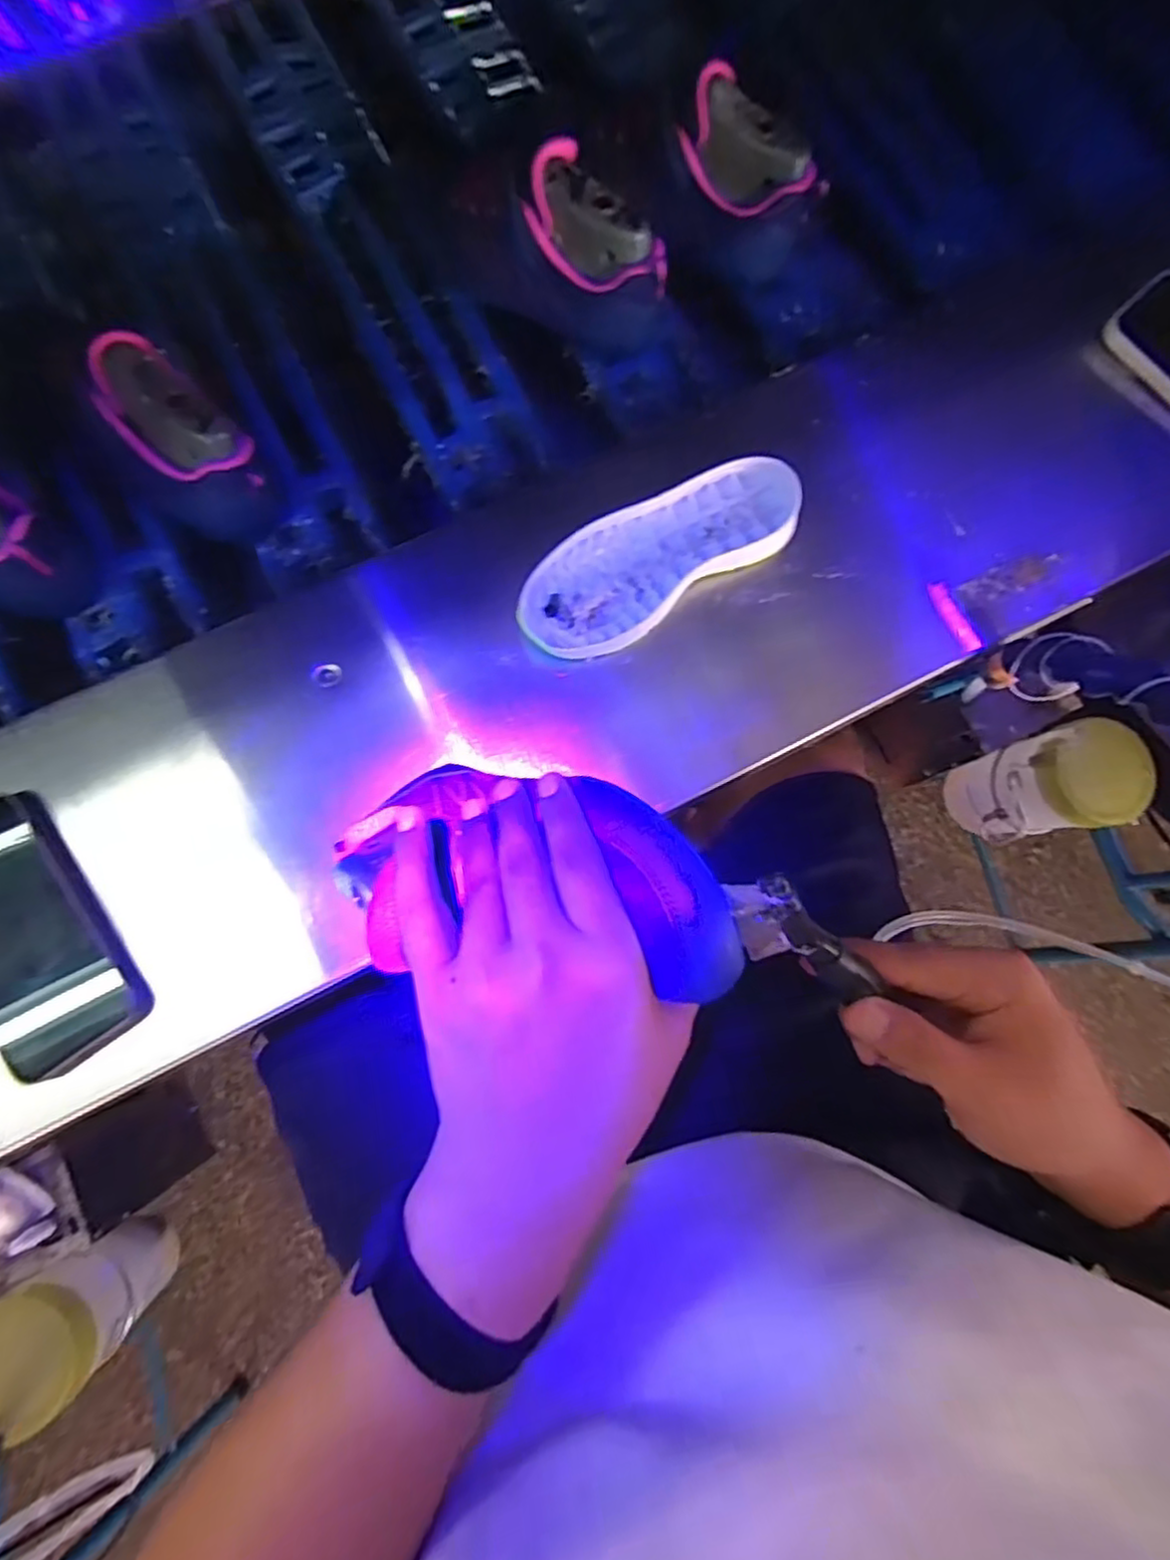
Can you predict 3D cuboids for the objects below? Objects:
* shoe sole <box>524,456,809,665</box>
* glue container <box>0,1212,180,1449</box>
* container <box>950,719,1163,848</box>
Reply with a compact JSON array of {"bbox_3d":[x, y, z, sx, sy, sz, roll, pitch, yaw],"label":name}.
[{"bbox_3d":[0.047,-0.151,0.448,0.197,0.016,0.079,-32,83,-7],"label":"shoe sole"},{"bbox_3d":[-0.339,0.358,0.465,0.082,0.130,0.076,-32,83,-7],"label":"glue container"},{"bbox_3d":[0.350,0.006,0.518,0.079,0.118,0.074,-14,81,-5],"label":"container"}]

